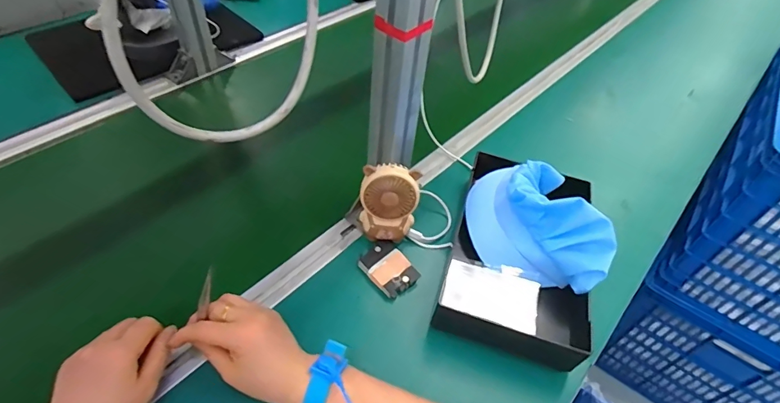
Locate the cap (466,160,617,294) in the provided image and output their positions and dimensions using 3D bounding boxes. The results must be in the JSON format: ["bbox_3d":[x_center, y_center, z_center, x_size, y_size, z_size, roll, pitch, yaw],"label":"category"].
[{"bbox_3d":[0.186,0.020,0.544,0.178,0.088,0.146,21,50,13],"label":"cap"}]

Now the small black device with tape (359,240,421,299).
[{"bbox_3d":[-0.003,0.083,0.536,0.051,0.014,0.068,-32,58,-29],"label":"small black device with tape"}]

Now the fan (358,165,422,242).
[{"bbox_3d":[-0.001,0.005,0.529,0.067,0.091,0.042,6,48,0],"label":"fan"}]

